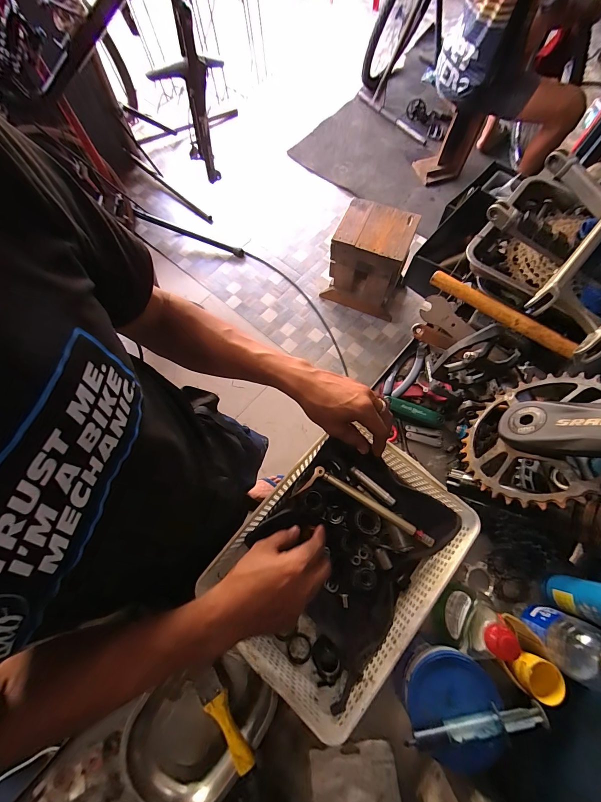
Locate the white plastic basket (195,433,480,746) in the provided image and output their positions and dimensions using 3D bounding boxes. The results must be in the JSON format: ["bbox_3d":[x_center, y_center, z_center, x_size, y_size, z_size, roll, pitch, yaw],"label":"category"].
[{"bbox_3d":[0.056,0.220,0.449,0.253,0.079,0.323,37,76,12],"label":"white plastic basket"}]

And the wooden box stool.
[{"bbox_3d":[0.327,-0.640,1.462,0.349,0.416,0.246,23,73,8],"label":"wooden box stool"}]

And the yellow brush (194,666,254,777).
[{"bbox_3d":[-0.103,0.420,0.410,0.031,0.018,0.115,-36,74,-10],"label":"yellow brush"}]

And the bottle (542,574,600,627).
[{"bbox_3d":[0.367,0.250,0.389,0.043,0.134,0.048,15,72,6],"label":"bottle"}]

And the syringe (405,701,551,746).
[{"bbox_3d":[0.190,0.352,0.334,0.150,0.015,0.025,-15,72,-4],"label":"syringe"}]

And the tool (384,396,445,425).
[{"bbox_3d":[0.191,0.018,0.530,0.100,0.022,0.024,20,73,8],"label":"tool"}]

